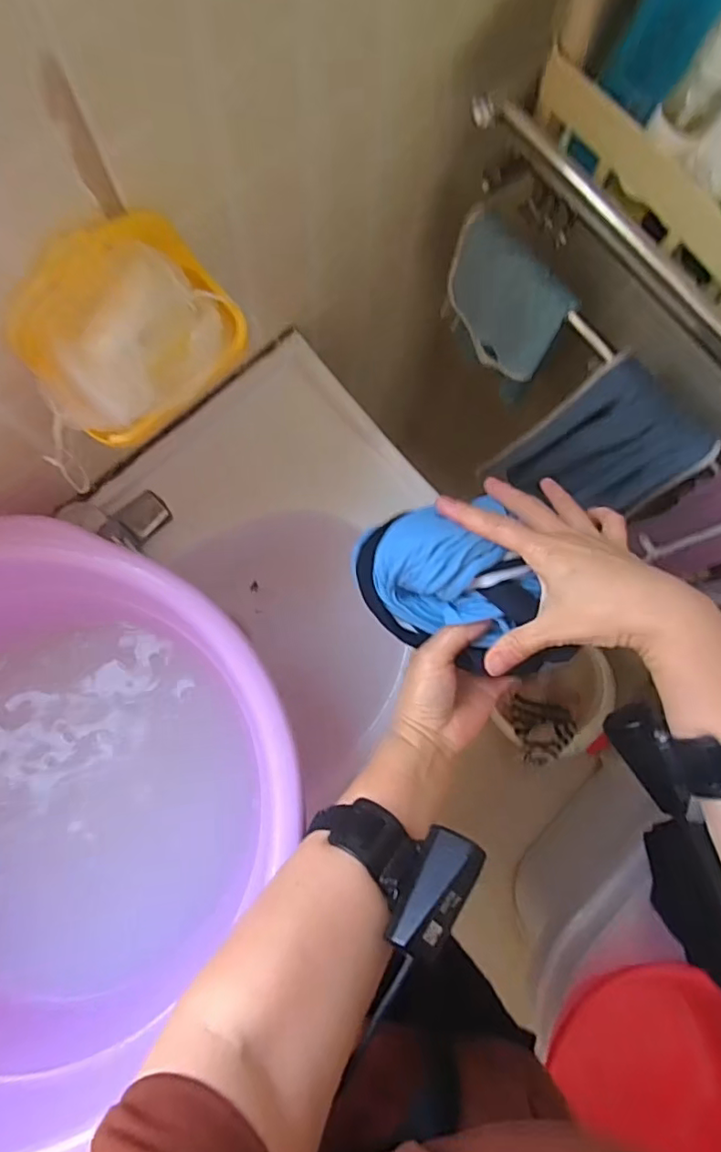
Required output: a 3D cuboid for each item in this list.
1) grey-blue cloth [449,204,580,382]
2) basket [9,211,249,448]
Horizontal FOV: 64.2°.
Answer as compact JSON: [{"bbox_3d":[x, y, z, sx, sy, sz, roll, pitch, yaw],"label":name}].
[{"bbox_3d":[0.153,-0.296,0.629,0.146,0.132,0.034,41,81,3],"label":"grey-blue cloth"},{"bbox_3d":[-0.155,-0.161,0.385,0.141,0.065,0.103,-42,86,-8],"label":"basket"}]

